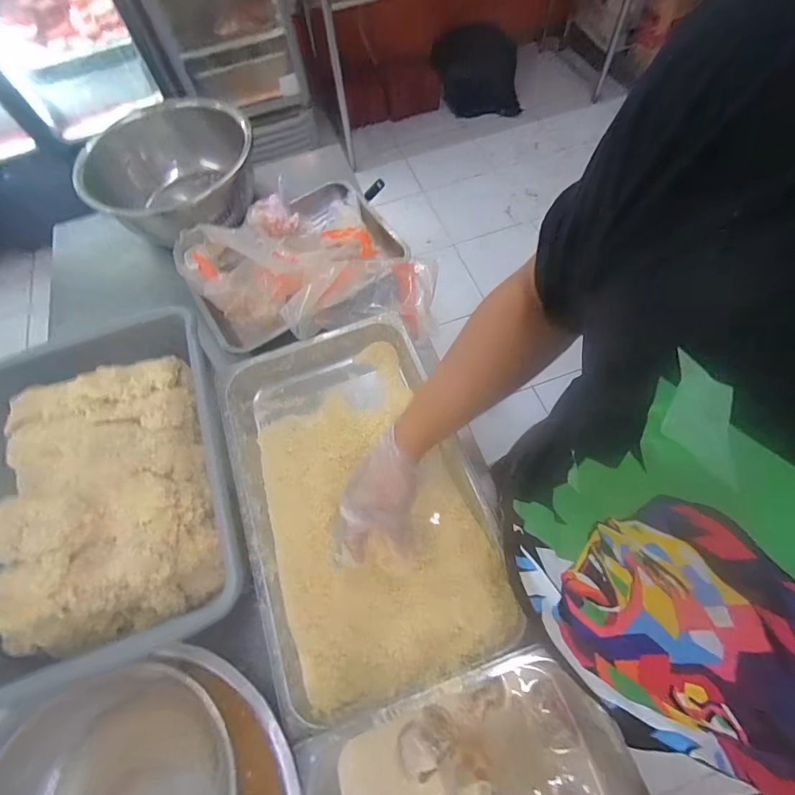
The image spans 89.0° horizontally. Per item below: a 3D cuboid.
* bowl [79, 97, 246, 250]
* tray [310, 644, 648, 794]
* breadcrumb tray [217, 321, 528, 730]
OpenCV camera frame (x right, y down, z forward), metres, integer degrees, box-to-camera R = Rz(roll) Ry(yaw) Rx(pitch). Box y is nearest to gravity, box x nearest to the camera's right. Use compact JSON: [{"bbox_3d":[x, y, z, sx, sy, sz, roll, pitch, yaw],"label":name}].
[{"bbox_3d":[-0.461,-0.466,0.864,0.334,0.149,0.293,-36,68,-13],"label":"bowl"},{"bbox_3d":[0.082,0.435,0.412,0.307,0.086,0.253,-20,66,-6],"label":"tray"},{"bbox_3d":[-0.061,0.131,0.598,0.314,0.066,0.510,-18,65,-5],"label":"breadcrumb tray"}]

